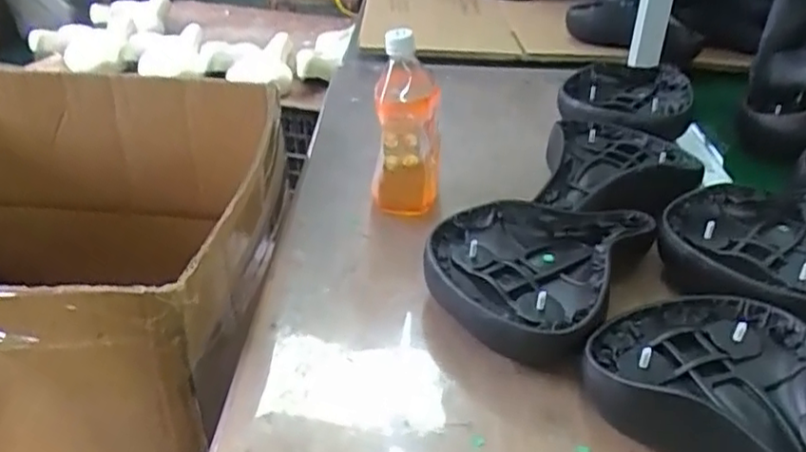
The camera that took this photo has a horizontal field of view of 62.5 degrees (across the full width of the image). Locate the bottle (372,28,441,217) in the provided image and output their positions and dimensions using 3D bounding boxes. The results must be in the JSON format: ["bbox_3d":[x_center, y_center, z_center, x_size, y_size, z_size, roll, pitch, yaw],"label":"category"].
[{"bbox_3d":[0.005,-0.102,0.723,0.071,0.206,0.073,2,33,1],"label":"bottle"}]

